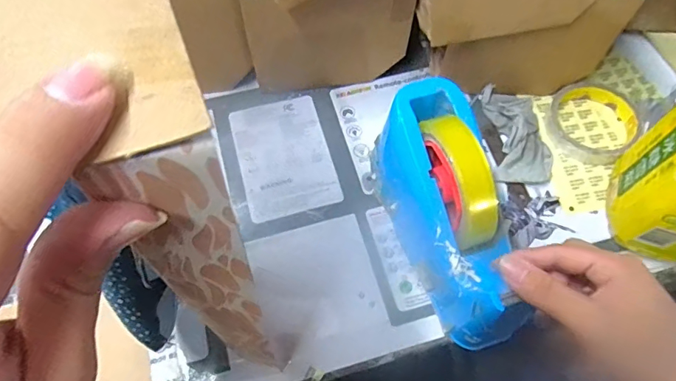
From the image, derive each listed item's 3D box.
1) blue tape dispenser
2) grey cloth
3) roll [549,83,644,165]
[{"bbox_3d":[0.085,0.019,0.386,0.070,0.103,0.200,-12,76,-5],"label":"blue tape dispenser"},{"bbox_3d":[0.179,-0.059,0.466,0.059,0.027,0.106,-5,66,-2],"label":"grey cloth"},{"bbox_3d":[0.256,-0.069,0.466,0.090,0.020,0.083,0,66,0],"label":"roll"}]

